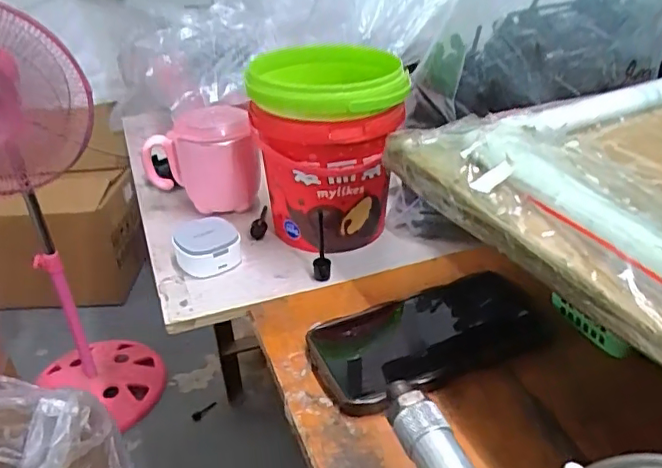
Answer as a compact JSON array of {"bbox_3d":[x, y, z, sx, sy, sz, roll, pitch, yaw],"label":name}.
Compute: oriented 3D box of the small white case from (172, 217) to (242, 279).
[{"bbox_3d":[-0.108,0.008,0.503,0.055,0.031,0.060,-7,32,-9],"label":"small white case"}]

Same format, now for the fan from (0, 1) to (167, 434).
[{"bbox_3d":[-0.564,0.014,1.087,0.292,0.843,0.319,21,39,32],"label":"fan"}]

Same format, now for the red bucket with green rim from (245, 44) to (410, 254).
[{"bbox_3d":[-0.004,-0.074,0.512,0.119,0.156,0.123,-1,32,1],"label":"red bucket with green rim"}]

